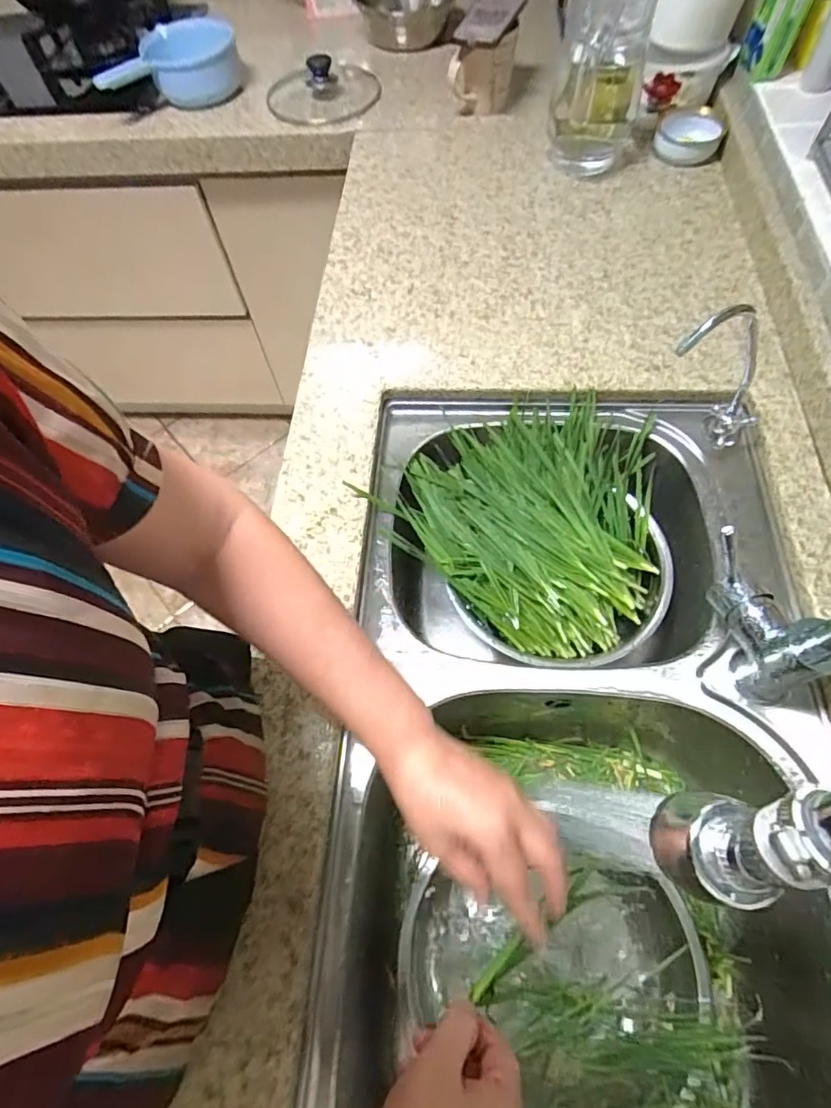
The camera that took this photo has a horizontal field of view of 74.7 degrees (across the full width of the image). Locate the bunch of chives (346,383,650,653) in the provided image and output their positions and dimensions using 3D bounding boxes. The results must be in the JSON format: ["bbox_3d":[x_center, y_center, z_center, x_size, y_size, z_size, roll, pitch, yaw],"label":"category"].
[{"bbox_3d":[0.148,-0.042,0.634,0.308,0.070,0.292,40,71,21],"label":"bunch of chives"}]

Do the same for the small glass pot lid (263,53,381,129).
[{"bbox_3d":[-0.163,-0.833,0.964,0.200,0.059,0.192,-2,62,3],"label":"small glass pot lid"}]

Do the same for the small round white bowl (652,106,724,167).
[{"bbox_3d":[0.425,-0.653,0.853,0.096,0.034,0.104,17,65,12],"label":"small round white bowl"}]

